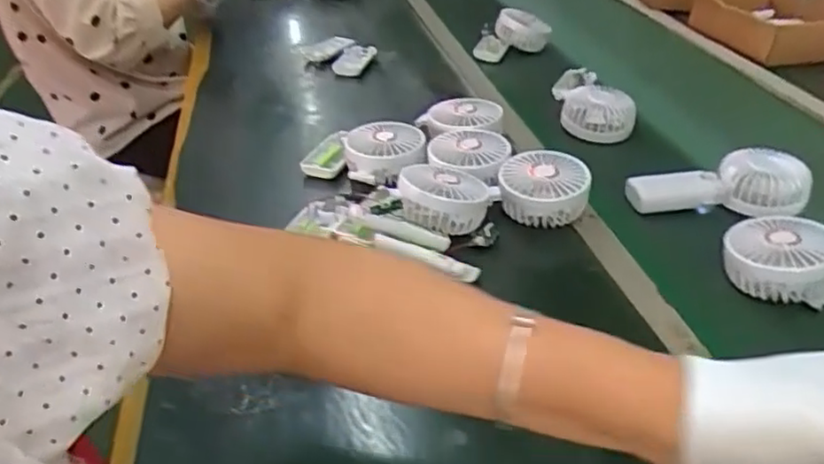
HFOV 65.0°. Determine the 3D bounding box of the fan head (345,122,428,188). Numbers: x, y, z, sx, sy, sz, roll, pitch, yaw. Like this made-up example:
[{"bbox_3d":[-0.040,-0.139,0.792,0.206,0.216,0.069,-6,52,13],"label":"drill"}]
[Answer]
[{"bbox_3d":[-0.029,-0.091,0.713,0.088,0.030,0.092,-2,35,1],"label":"fan head"}]

